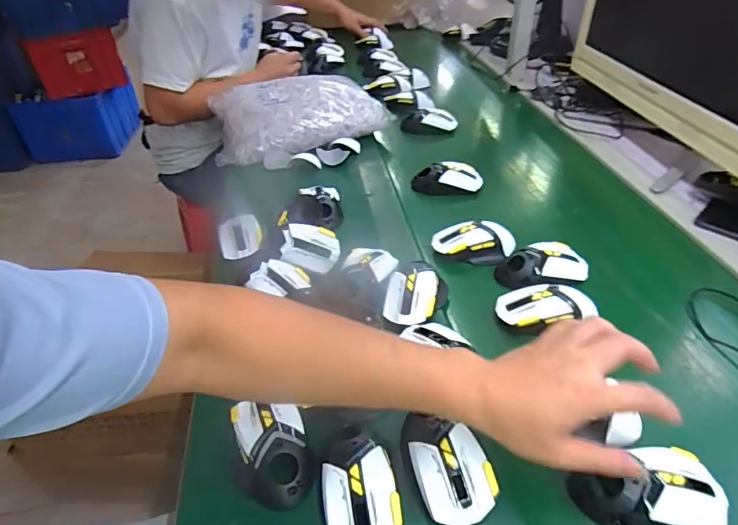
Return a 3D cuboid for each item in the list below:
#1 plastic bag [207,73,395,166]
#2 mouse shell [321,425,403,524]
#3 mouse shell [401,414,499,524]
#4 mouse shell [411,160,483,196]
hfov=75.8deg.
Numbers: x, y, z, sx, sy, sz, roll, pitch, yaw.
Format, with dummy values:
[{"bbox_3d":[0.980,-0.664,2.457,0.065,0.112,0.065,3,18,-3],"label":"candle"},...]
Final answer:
[{"bbox_3d":[-0.160,-0.327,0.999,0.344,0.078,0.270,-16,41,-13],"label":"plastic bag"},{"bbox_3d":[-0.010,0.190,0.407,0.060,0.028,0.104,-10,40,-7],"label":"mouse shell"},{"bbox_3d":[0.069,0.178,0.420,0.062,0.033,0.104,-14,41,-11],"label":"mouse shell"},{"bbox_3d":[0.134,-0.144,0.817,0.122,0.037,0.050,-1,40,5],"label":"mouse shell"}]

